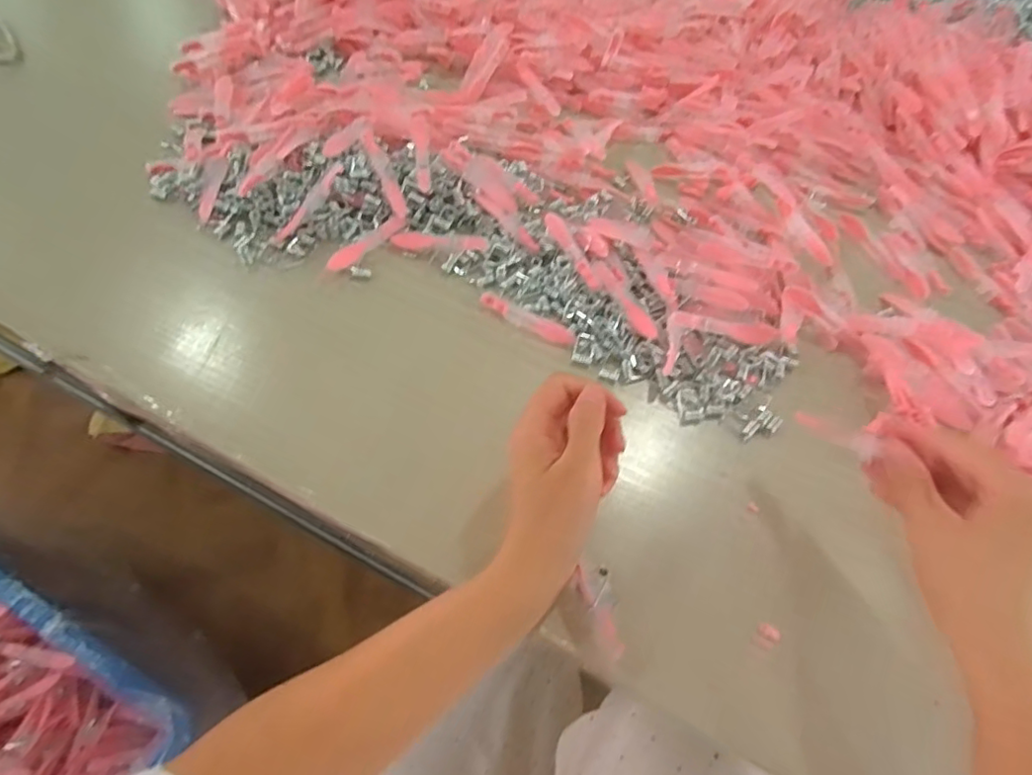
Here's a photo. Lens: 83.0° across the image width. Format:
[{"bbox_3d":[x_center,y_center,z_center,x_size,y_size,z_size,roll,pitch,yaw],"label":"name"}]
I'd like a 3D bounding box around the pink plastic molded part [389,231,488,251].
[{"bbox_3d":[-0.060,-0.118,0.468,0.076,0.009,0.017,4,58,-2],"label":"pink plastic molded part"}]

